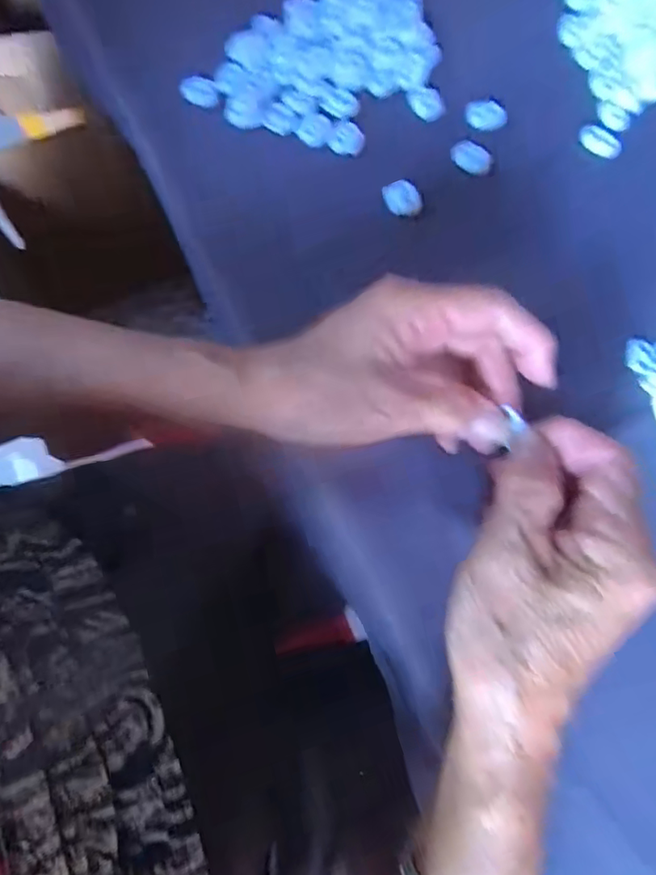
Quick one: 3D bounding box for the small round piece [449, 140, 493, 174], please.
[{"bbox_3d":[0.092,-0.180,0.347,0.026,0.004,0.020,23,76,6],"label":"small round piece"}]

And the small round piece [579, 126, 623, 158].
[{"bbox_3d":[0.176,-0.191,0.351,0.028,0.004,0.017,36,77,9],"label":"small round piece"}]

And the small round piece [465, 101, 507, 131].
[{"bbox_3d":[0.104,-0.212,0.357,0.026,0.004,0.021,6,74,1],"label":"small round piece"}]

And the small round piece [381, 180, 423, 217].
[{"bbox_3d":[0.047,-0.149,0.341,0.021,0.010,0.021,0,74,-1],"label":"small round piece"}]

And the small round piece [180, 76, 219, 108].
[{"bbox_3d":[-0.086,-0.231,0.362,0.023,0.014,0.014,-10,75,-4],"label":"small round piece"}]

